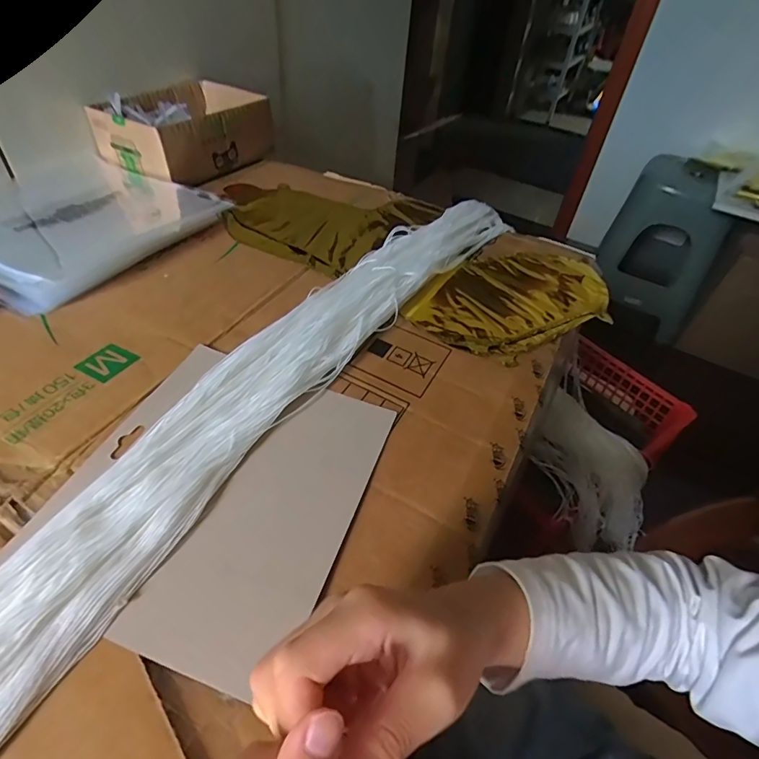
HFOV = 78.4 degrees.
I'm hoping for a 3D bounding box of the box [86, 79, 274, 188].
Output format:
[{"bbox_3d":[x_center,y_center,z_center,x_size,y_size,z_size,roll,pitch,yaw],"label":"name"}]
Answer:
[{"bbox_3d":[-0.245,-0.322,0.601,0.136,0.067,0.188,24,48,17],"label":"box"}]

